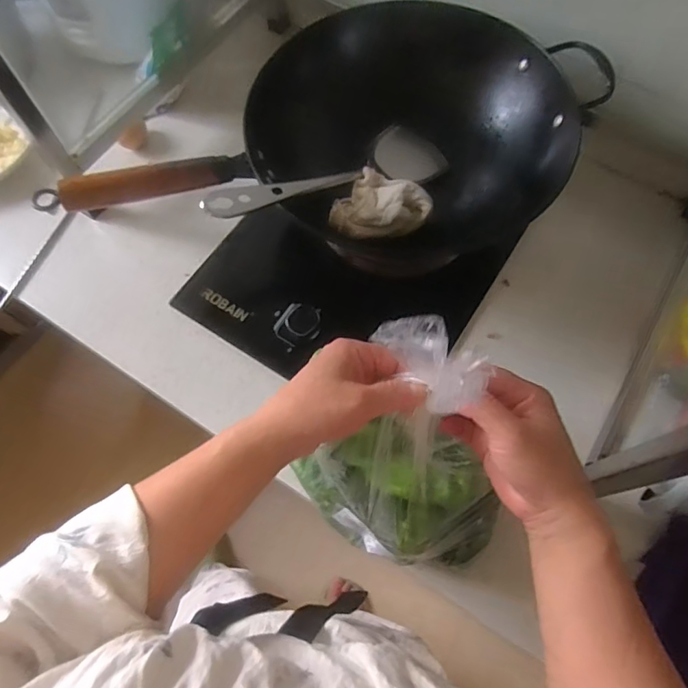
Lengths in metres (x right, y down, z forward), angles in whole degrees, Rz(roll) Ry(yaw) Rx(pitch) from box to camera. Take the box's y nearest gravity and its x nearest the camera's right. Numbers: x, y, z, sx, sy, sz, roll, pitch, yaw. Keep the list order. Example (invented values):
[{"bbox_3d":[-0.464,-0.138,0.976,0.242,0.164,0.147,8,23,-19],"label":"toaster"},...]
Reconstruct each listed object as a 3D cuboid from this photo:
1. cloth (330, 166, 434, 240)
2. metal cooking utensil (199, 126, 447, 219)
[{"bbox_3d":[0.043,-0.149,0.563,0.095,0.036,0.082,15,68,7],"label":"cloth"},{"bbox_3d":[-0.007,-0.175,0.544,0.081,0.046,0.320,43,46,16],"label":"metal cooking utensil"}]

